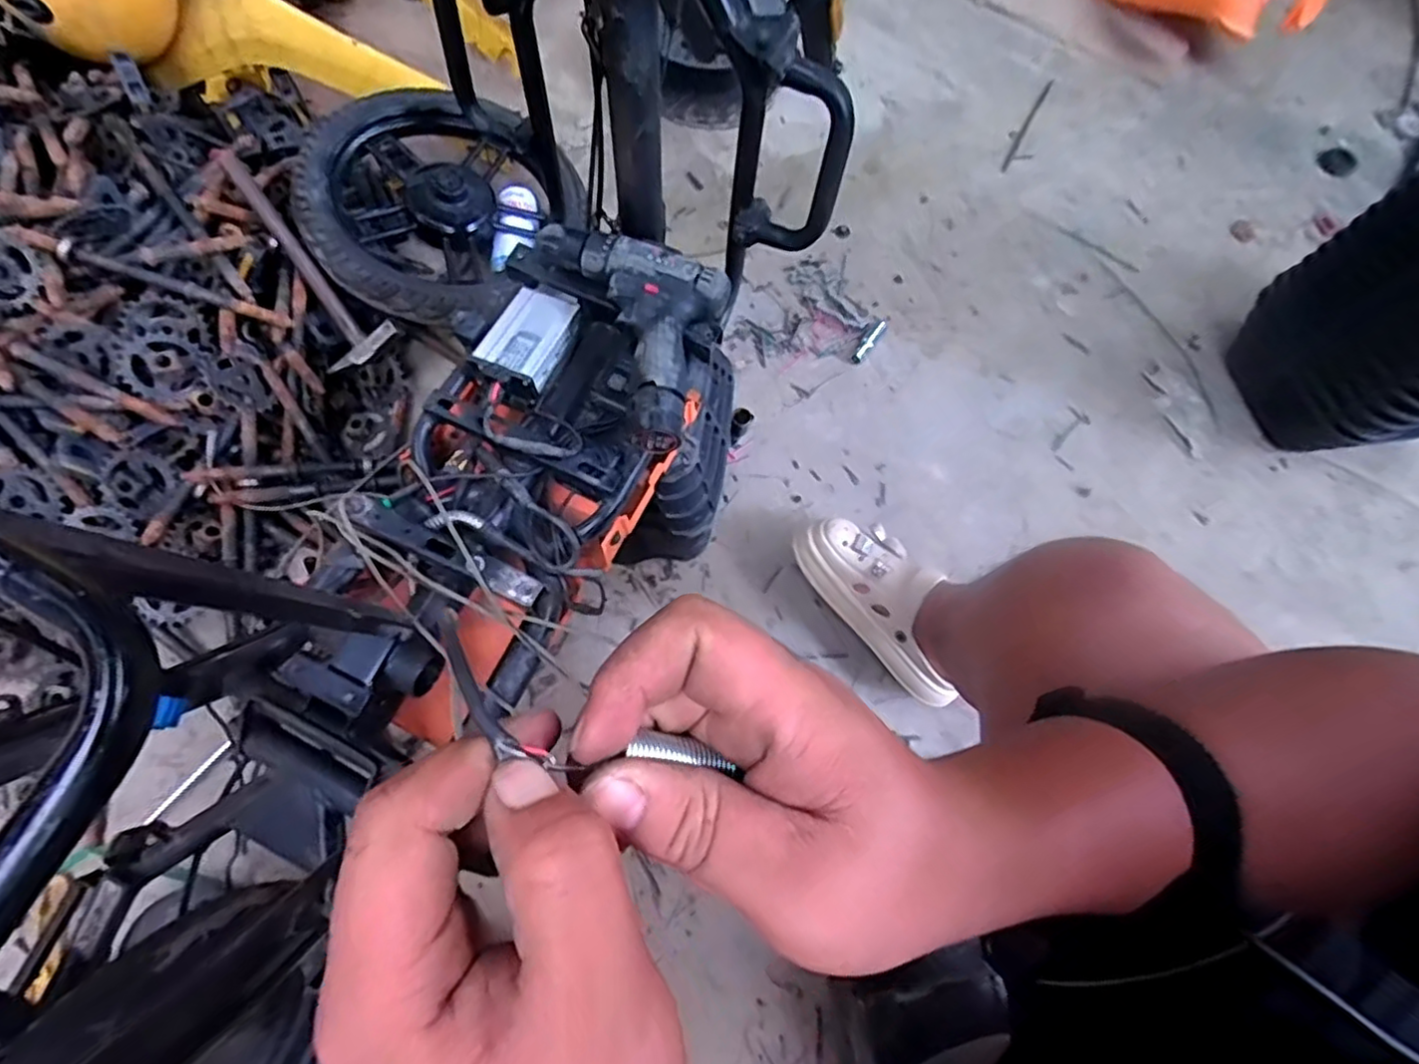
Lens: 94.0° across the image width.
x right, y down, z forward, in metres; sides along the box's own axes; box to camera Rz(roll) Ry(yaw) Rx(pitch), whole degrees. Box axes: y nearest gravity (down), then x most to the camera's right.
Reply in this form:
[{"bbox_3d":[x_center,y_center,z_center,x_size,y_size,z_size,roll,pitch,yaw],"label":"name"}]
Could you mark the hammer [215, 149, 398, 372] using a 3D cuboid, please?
[{"bbox_3d":[-0.550,-0.366,0.883,0.095,0.054,0.311,-36,100,-16],"label":"hammer"}]

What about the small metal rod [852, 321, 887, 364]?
[{"bbox_3d":[0.258,-0.305,1.061,0.017,0.014,0.094,37,71,11],"label":"small metal rod"}]

